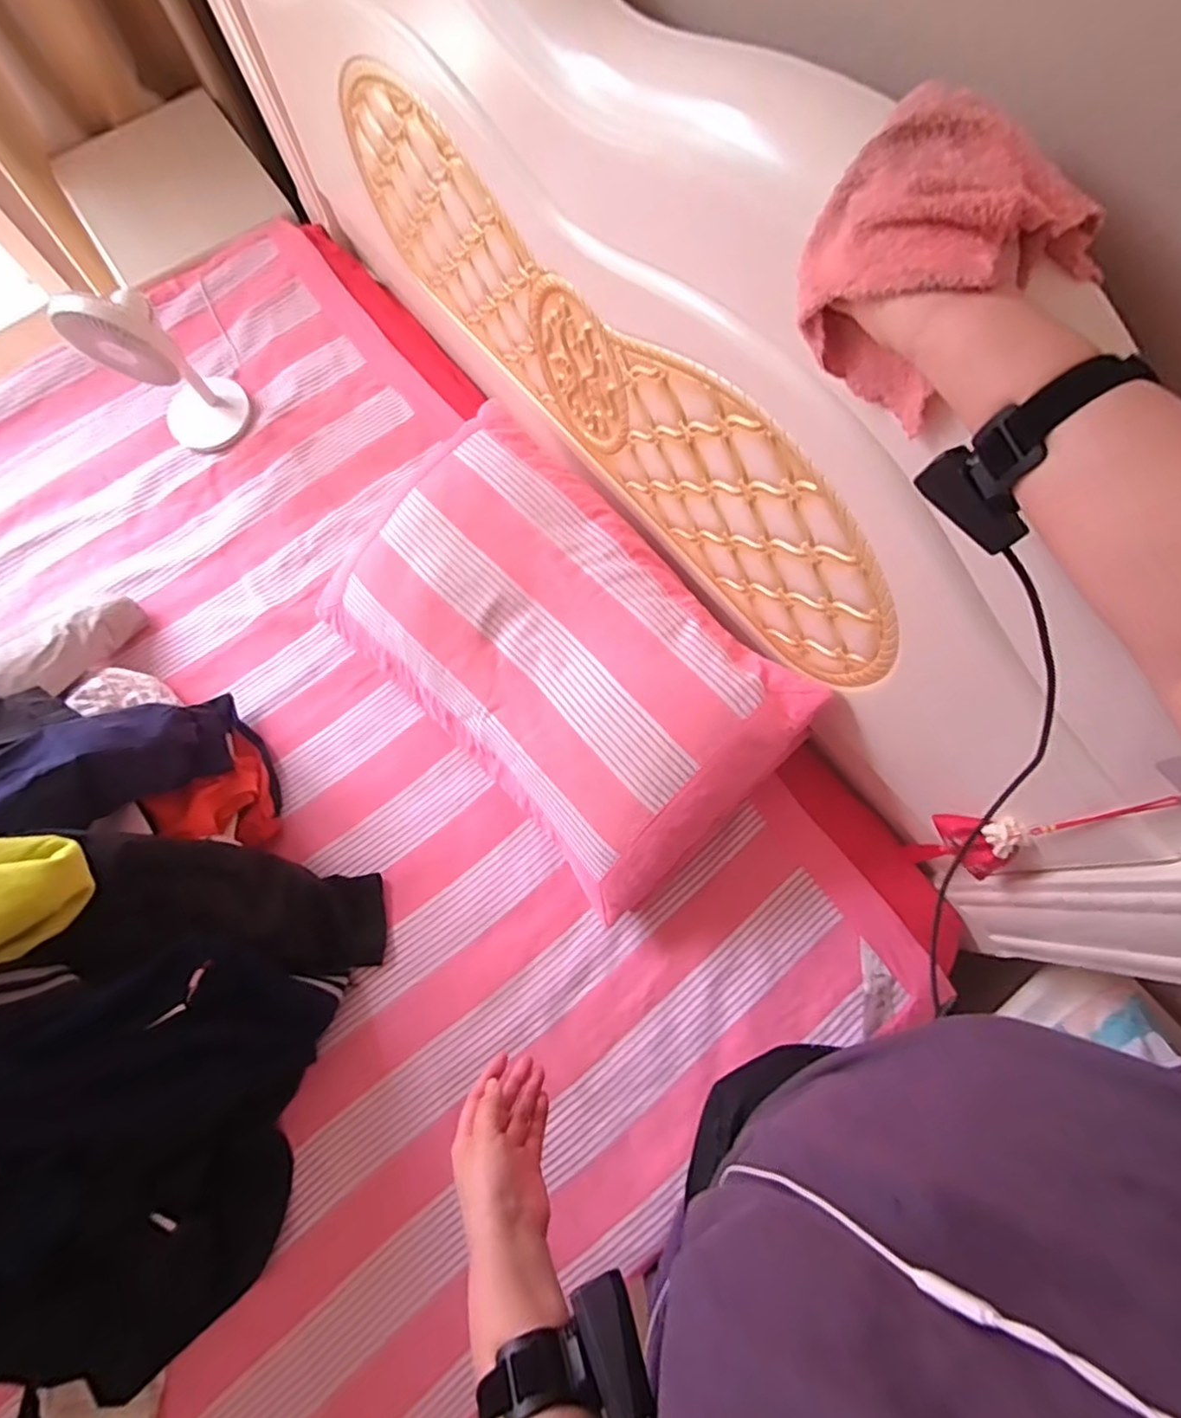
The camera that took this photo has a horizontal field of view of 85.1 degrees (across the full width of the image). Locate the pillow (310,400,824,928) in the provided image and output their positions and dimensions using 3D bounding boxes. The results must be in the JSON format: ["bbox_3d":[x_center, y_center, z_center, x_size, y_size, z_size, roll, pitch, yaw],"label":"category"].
[{"bbox_3d":[-0.053,-0.071,0.915,0.415,0.139,0.649,-46,75,9],"label":"pillow"}]

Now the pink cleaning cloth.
[{"bbox_3d":[0.208,-0.270,0.410,0.097,0.140,0.141,-41,77,-9],"label":"pink cleaning cloth"}]

